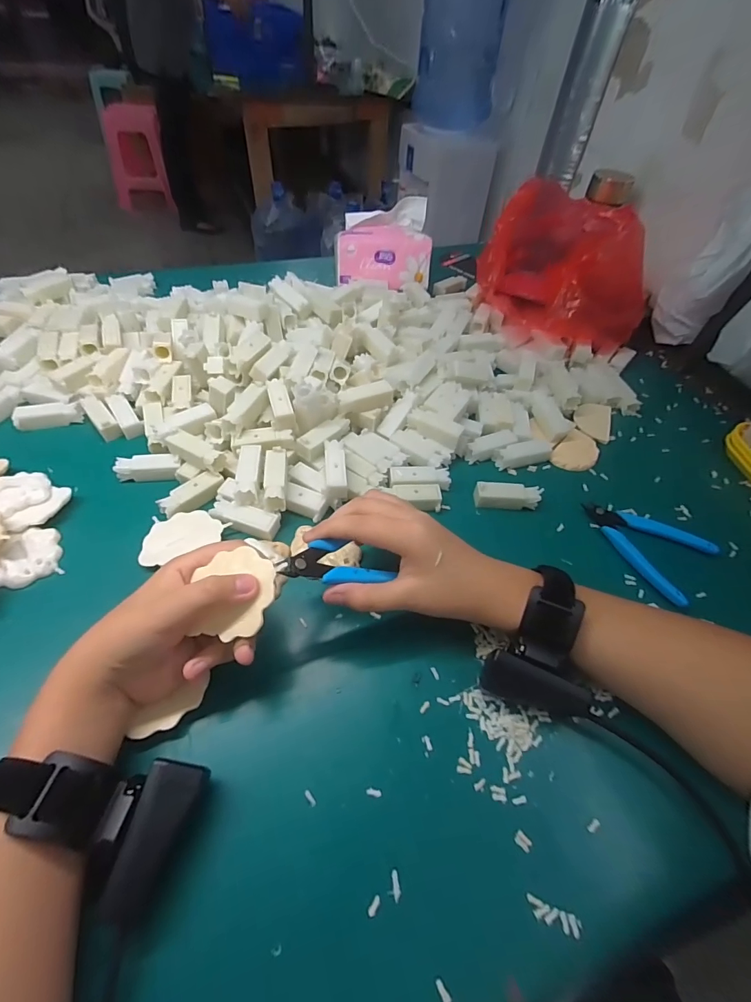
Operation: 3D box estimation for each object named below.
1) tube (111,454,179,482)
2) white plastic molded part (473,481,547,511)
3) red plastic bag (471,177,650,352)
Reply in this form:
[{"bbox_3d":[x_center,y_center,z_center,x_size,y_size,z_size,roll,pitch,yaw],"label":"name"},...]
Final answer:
[{"bbox_3d":[-0.225,-0.033,0.421,0.058,0.018,0.022,-1,52,-6],"label":"tube"},{"bbox_3d":[0.134,-0.006,0.425,0.063,0.019,0.020,3,52,-3],"label":"white plastic molded part"},{"bbox_3d":[0.246,-0.328,0.583,0.173,0.130,0.219,-4,52,-8],"label":"red plastic bag"}]

